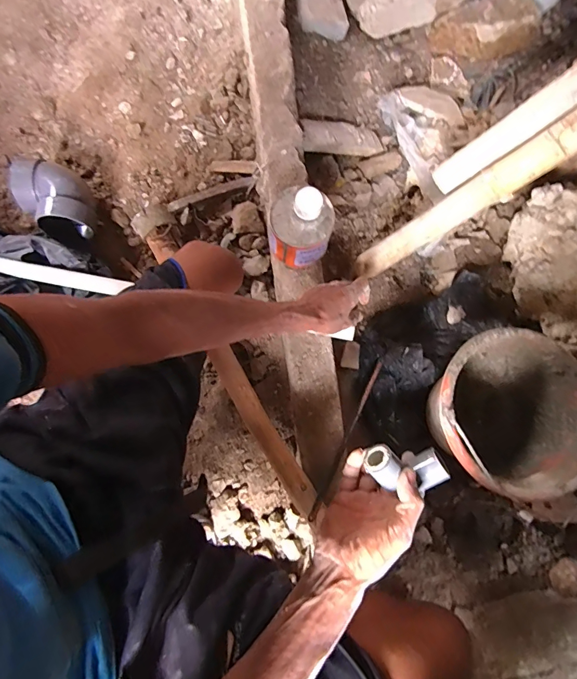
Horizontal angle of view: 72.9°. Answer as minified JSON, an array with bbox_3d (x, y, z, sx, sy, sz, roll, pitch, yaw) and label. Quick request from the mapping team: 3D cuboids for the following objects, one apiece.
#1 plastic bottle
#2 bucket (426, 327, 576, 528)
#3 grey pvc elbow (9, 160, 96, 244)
[{"bbox_3d":[0.019,-0.171,0.616,0.092,0.108,0.088,1,76,-3],"label":"plastic bottle"},{"bbox_3d":[0.345,0.120,0.635,0.249,0.155,0.245,23,77,4],"label":"bucket"},{"bbox_3d":[-0.412,-0.249,0.698,0.109,0.092,0.146,-41,81,-10],"label":"grey pvc elbow"}]

